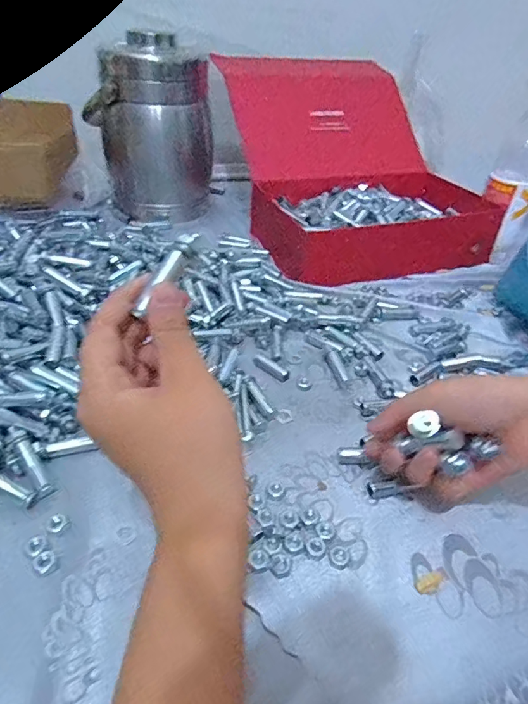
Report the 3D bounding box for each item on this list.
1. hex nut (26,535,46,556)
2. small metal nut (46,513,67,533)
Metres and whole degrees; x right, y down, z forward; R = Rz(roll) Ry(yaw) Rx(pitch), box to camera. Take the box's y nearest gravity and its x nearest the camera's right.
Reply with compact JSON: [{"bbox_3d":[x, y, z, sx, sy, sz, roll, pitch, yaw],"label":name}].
[{"bbox_3d":[-0.142,0.120,0.292,0.011,0.004,0.013,-24,46,-30],"label":"hex nut"},{"bbox_3d":[-0.136,0.110,0.304,0.011,0.004,0.012,3,39,-2],"label":"small metal nut"}]

